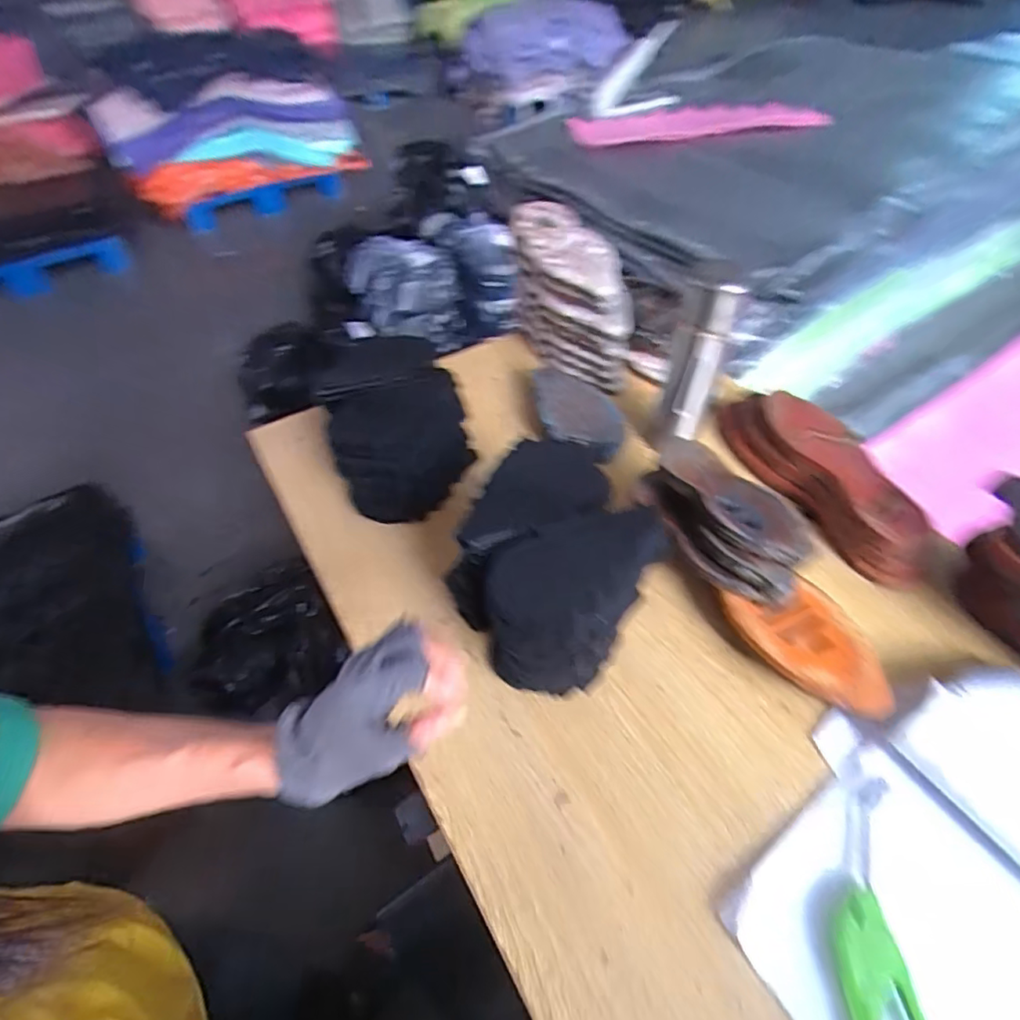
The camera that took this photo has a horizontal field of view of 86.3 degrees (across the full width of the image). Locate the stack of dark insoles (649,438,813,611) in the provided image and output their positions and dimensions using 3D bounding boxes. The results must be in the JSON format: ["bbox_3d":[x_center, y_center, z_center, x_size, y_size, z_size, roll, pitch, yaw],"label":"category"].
[{"bbox_3d":[0.224,0.010,0.585,0.098,0.068,0.198,-37,61,-26],"label":"stack of dark insoles"}]

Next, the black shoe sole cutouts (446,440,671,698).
[{"bbox_3d":[0.039,0.064,0.537,0.169,0.174,0.180,0,52,0],"label":"black shoe sole cutouts"}]

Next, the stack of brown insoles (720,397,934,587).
[{"bbox_3d":[0.395,-0.043,0.697,0.110,0.071,0.312,-14,53,-9],"label":"stack of brown insoles"}]

